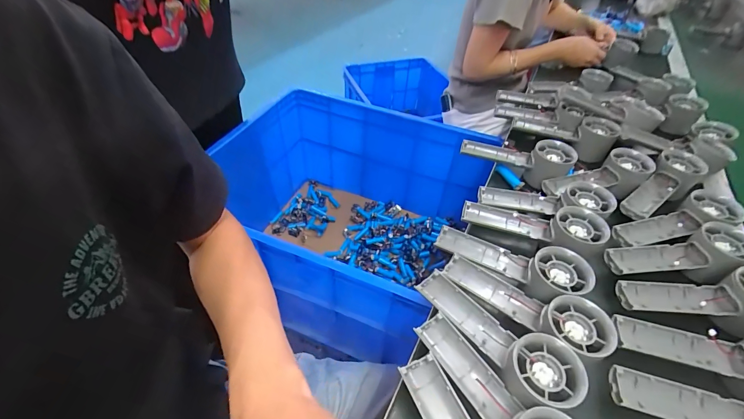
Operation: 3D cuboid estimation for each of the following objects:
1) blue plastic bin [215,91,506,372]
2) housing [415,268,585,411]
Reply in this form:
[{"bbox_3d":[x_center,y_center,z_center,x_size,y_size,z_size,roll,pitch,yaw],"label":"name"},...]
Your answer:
[{"bbox_3d":[-0.091,-0.002,0.828,0.577,0.329,0.492,24,49,18],"label":"blue plastic bin"},{"bbox_3d":[0.109,0.114,0.310,0.053,0.027,0.156,-29,41,-28],"label":"housing"}]

